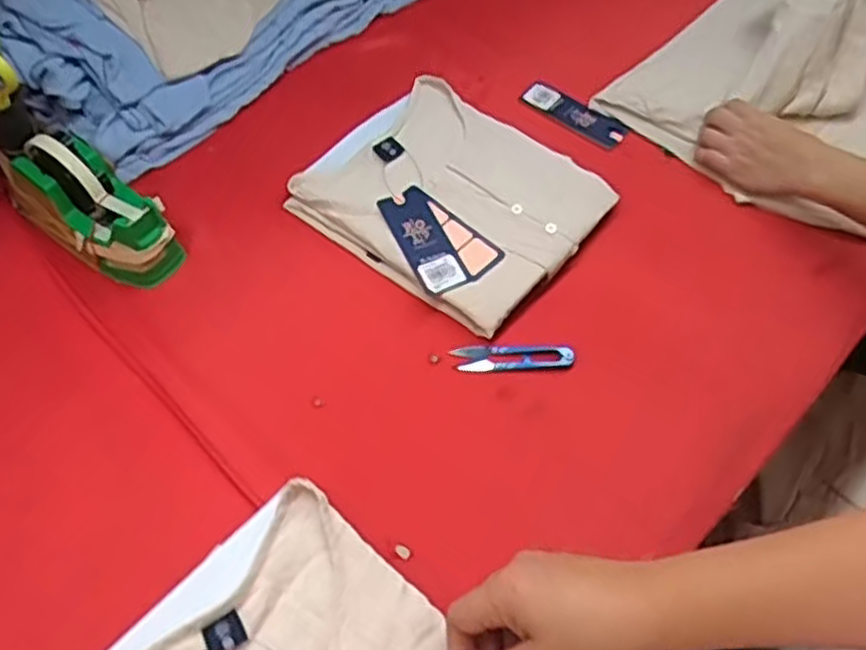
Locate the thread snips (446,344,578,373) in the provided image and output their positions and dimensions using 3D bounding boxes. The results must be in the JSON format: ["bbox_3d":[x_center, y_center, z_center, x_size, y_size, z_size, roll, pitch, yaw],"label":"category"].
[{"bbox_3d":[0.070,0.027,0.661,0.102,0.005,0.024,-2,54,-3],"label":"thread snips"}]

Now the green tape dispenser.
[{"bbox_3d":[-0.301,-0.110,0.671,0.164,0.099,0.068,28,58,18],"label":"green tape dispenser"}]

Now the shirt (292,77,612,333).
[{"bbox_3d":[0.018,-0.123,0.746,0.246,0.040,0.216,35,60,22],"label":"shirt"}]

